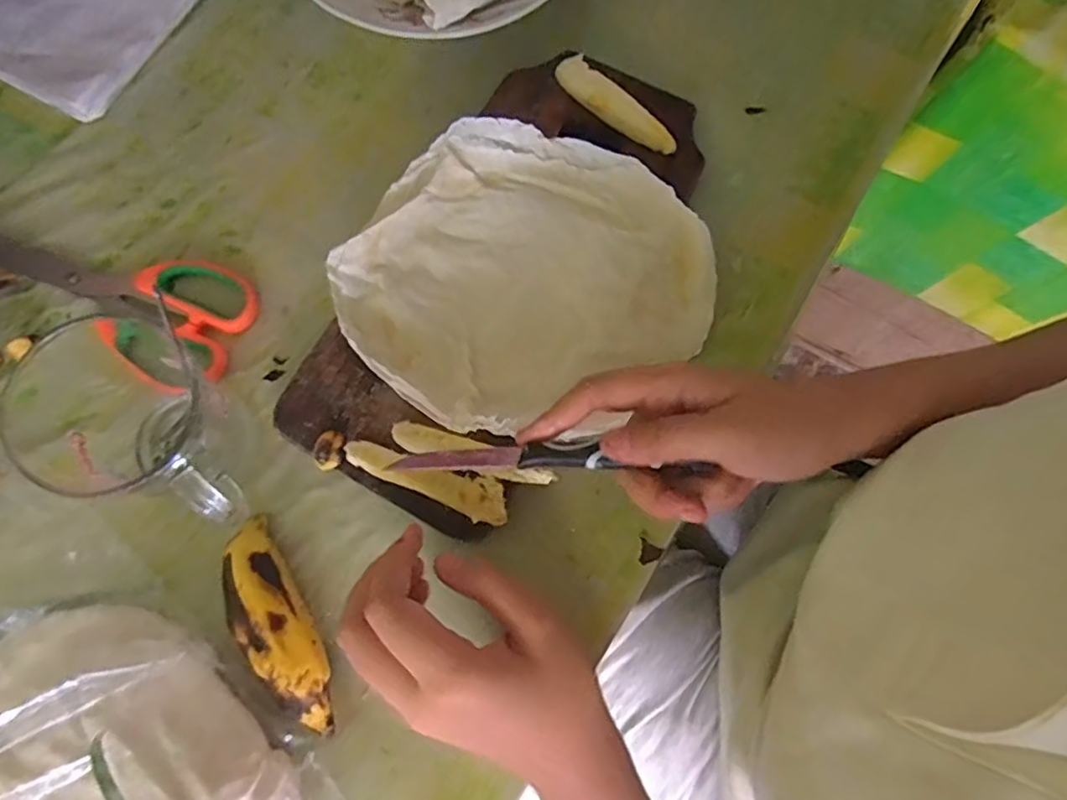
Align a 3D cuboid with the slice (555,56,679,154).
[{"bbox_3d":[0.049,-0.180,0.388,0.091,0.017,0.018,43,79,9],"label":"slice"}]

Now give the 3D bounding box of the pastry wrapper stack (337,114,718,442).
[{"bbox_3d":[-0.005,-0.066,0.357,0.190,0.039,0.181,41,79,9],"label":"pastry wrapper stack"}]

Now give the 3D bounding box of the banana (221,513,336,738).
[{"bbox_3d":[-0.125,0.110,0.313,0.030,0.033,0.108,-32,78,-8],"label":"banana"}]

